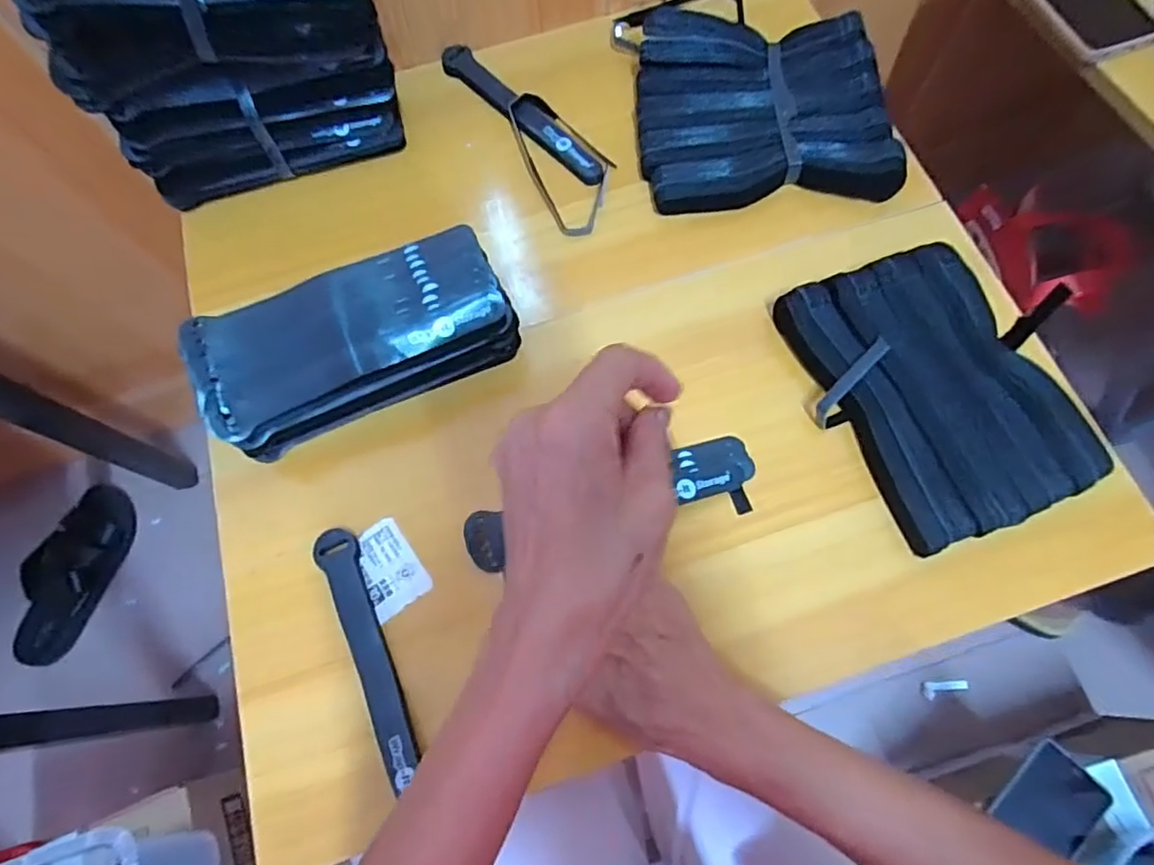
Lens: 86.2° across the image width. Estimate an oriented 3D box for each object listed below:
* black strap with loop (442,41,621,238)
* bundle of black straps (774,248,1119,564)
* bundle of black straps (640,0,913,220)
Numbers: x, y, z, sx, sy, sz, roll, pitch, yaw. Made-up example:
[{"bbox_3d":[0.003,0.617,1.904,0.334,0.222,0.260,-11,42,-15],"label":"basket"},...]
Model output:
[{"bbox_3d":[-0.038,-0.266,0.528,0.065,0.013,0.233,-30,72,-8],"label":"black strap with loop"},{"bbox_3d":[0.246,-0.032,0.425,0.140,0.031,0.195,-23,71,-5],"label":"bundle of black straps"},{"bbox_3d":[0.152,-0.268,0.509,0.196,0.035,0.171,-1,70,2],"label":"bundle of black straps"}]

